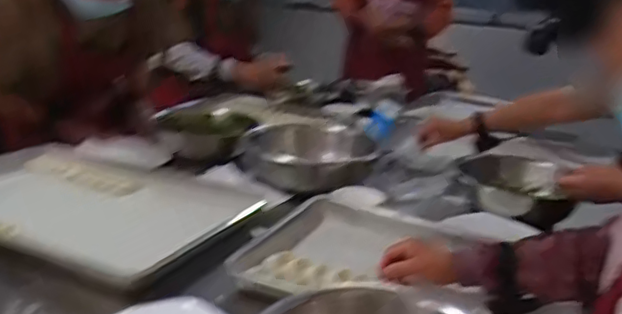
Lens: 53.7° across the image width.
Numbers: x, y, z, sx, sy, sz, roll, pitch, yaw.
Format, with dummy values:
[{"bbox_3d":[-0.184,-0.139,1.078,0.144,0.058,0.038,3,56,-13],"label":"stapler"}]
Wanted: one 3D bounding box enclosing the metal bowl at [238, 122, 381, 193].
[{"bbox_3d":[-0.013,-0.009,1.450,0.281,0.102,0.281,4,16,-1],"label":"metal bowl"}]

